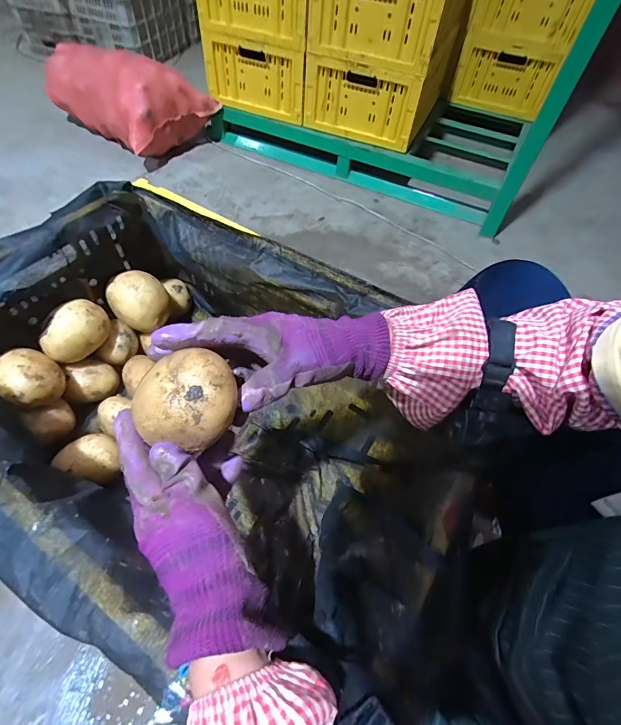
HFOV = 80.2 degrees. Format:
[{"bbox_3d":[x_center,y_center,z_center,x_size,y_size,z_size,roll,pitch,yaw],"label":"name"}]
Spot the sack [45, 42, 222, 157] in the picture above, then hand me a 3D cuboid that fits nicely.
[{"bbox_3d":[-0.692,-1.031,1.406,0.561,0.293,0.333,33,59,18],"label":"sack"}]

